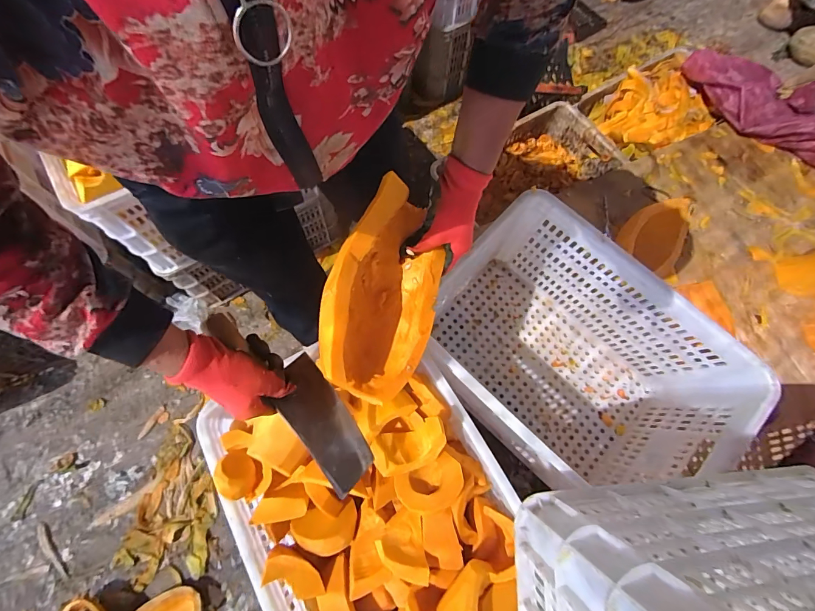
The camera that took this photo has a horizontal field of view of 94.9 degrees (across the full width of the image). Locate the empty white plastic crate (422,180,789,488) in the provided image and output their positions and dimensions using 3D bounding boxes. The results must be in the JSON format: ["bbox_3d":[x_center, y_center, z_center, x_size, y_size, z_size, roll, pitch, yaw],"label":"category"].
[{"bbox_3d":[0.293,0.112,0.726,0.518,0.292,0.345,42,74,12],"label":"empty white plastic crate"}]

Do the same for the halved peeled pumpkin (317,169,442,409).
[{"bbox_3d":[-0.035,-0.008,0.470,0.157,0.085,0.245,32,78,-29],"label":"halved peeled pumpkin"}]

